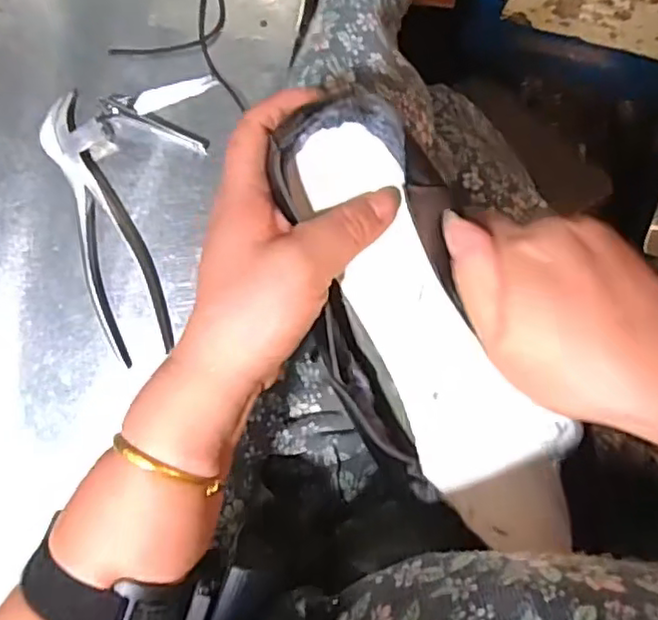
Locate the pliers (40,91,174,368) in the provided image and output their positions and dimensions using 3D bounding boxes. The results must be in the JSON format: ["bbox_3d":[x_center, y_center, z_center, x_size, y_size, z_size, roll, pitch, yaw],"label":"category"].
[{"bbox_3d":[-0.158,-0.060,0.456,0.048,0.015,0.191,-19,89,1],"label":"pliers"}]

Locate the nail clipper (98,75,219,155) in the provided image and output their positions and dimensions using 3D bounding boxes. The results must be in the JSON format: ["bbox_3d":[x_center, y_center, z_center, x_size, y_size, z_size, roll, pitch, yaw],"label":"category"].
[{"bbox_3d":[-0.123,-0.145,0.464,0.076,0.014,0.052,8,90,1],"label":"nail clipper"}]

